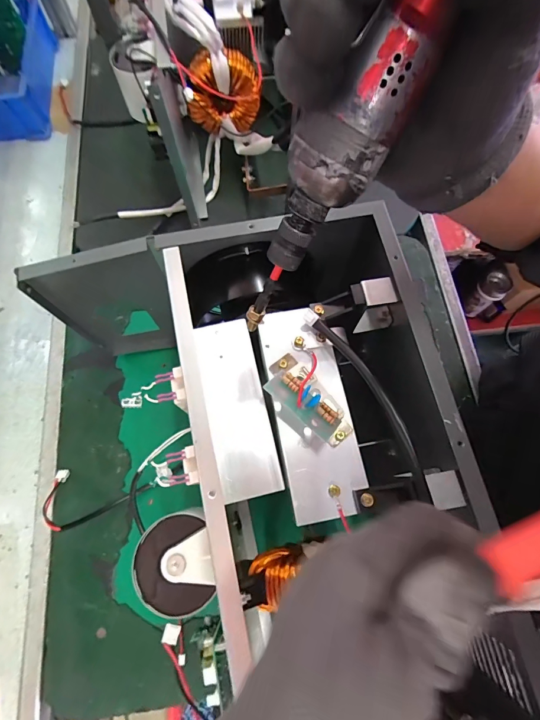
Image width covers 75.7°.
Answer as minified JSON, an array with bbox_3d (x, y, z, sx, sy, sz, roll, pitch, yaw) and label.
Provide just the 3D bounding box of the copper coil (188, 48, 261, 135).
[{"bbox_3d":[-0.069,-0.390,0.511,0.101,0.098,0.052,15,72,4],"label":"copper coil"}]

